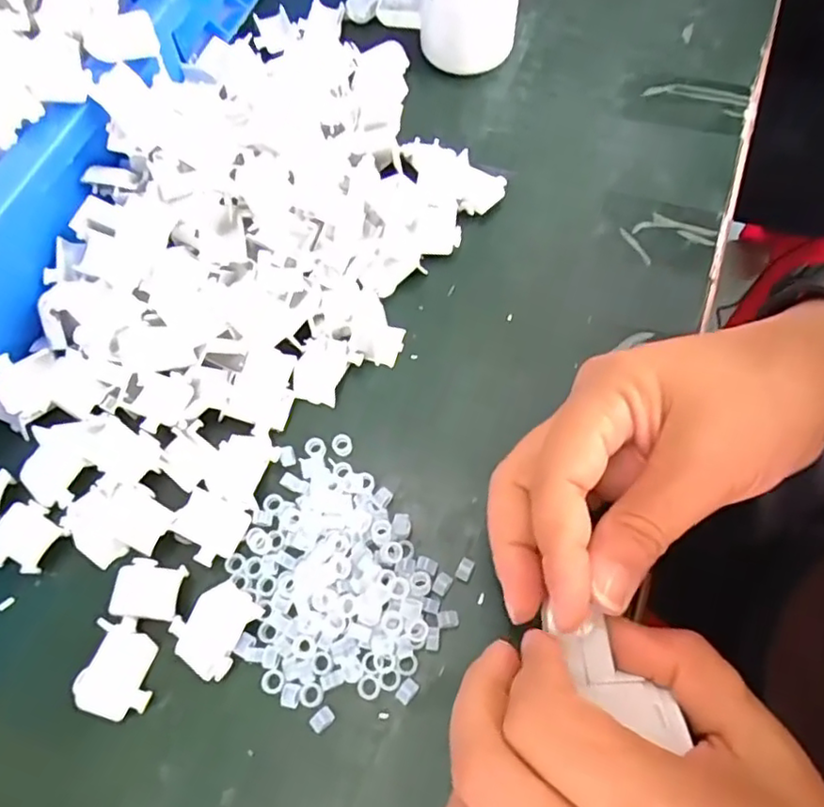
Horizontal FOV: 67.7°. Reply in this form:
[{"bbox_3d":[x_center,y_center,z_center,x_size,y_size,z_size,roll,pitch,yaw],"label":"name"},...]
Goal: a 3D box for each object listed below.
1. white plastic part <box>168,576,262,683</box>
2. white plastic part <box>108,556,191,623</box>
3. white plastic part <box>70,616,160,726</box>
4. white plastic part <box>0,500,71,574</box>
[{"bbox_3d":[-0.080,0.090,0.249,0.028,0.004,0.034,28,69,13],"label":"white plastic part"},{"bbox_3d":[-0.111,0.077,0.255,0.028,0.004,0.023,6,66,4],"label":"white plastic part"},{"bbox_3d":[-0.116,0.104,0.241,0.029,0.009,0.035,18,67,9],"label":"white plastic part"},{"bbox_3d":[-0.169,0.059,0.270,0.030,0.005,0.028,19,67,9],"label":"white plastic part"}]

